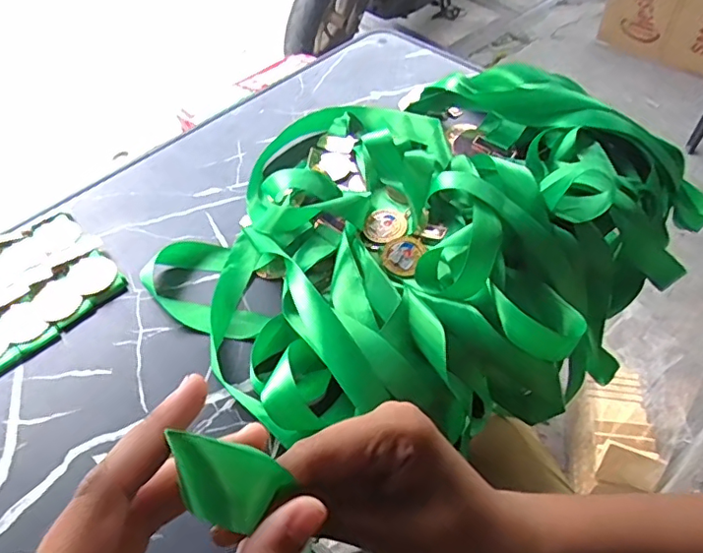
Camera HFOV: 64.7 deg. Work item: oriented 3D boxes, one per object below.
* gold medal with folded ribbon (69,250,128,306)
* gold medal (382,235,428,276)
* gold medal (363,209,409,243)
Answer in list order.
[{"bbox_3d":[-0.215,0.001,0.466,0.048,0.011,0.036,35,58,24],"label":"gold medal with folded ribbon"},{"bbox_3d":[0.042,-0.018,0.458,0.031,0.008,0.038,25,55,17],"label":"gold medal"},{"bbox_3d":[0.030,-0.044,0.478,0.035,0.008,0.038,1,51,-1],"label":"gold medal"}]

